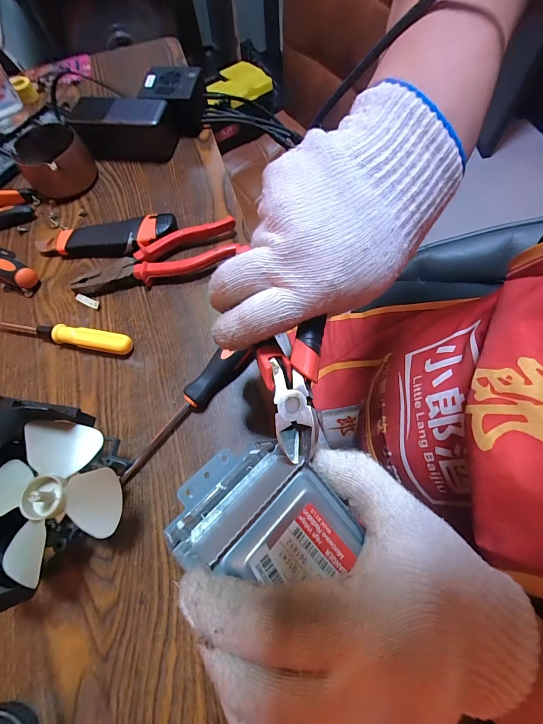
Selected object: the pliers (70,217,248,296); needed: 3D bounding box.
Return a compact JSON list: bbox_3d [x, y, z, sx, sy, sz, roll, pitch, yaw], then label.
[{"bbox_3d":[-0.133,-0.119,0.375,0.194,0.026,0.054,-13,67,-3],"label":"pliers"}]

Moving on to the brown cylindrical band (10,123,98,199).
[{"bbox_3d":[-0.292,-0.272,0.437,0.086,0.051,0.091,-1,67,3],"label":"brown cylindrical band"}]

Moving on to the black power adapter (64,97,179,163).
[{"bbox_3d":[-0.205,-0.327,0.453,0.137,0.057,0.058,2,67,4],"label":"black power adapter"}]

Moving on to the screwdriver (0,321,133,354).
[{"bbox_3d":[-0.223,-0.028,0.344,0.156,0.020,0.021,10,68,7],"label":"screwdriver"}]

